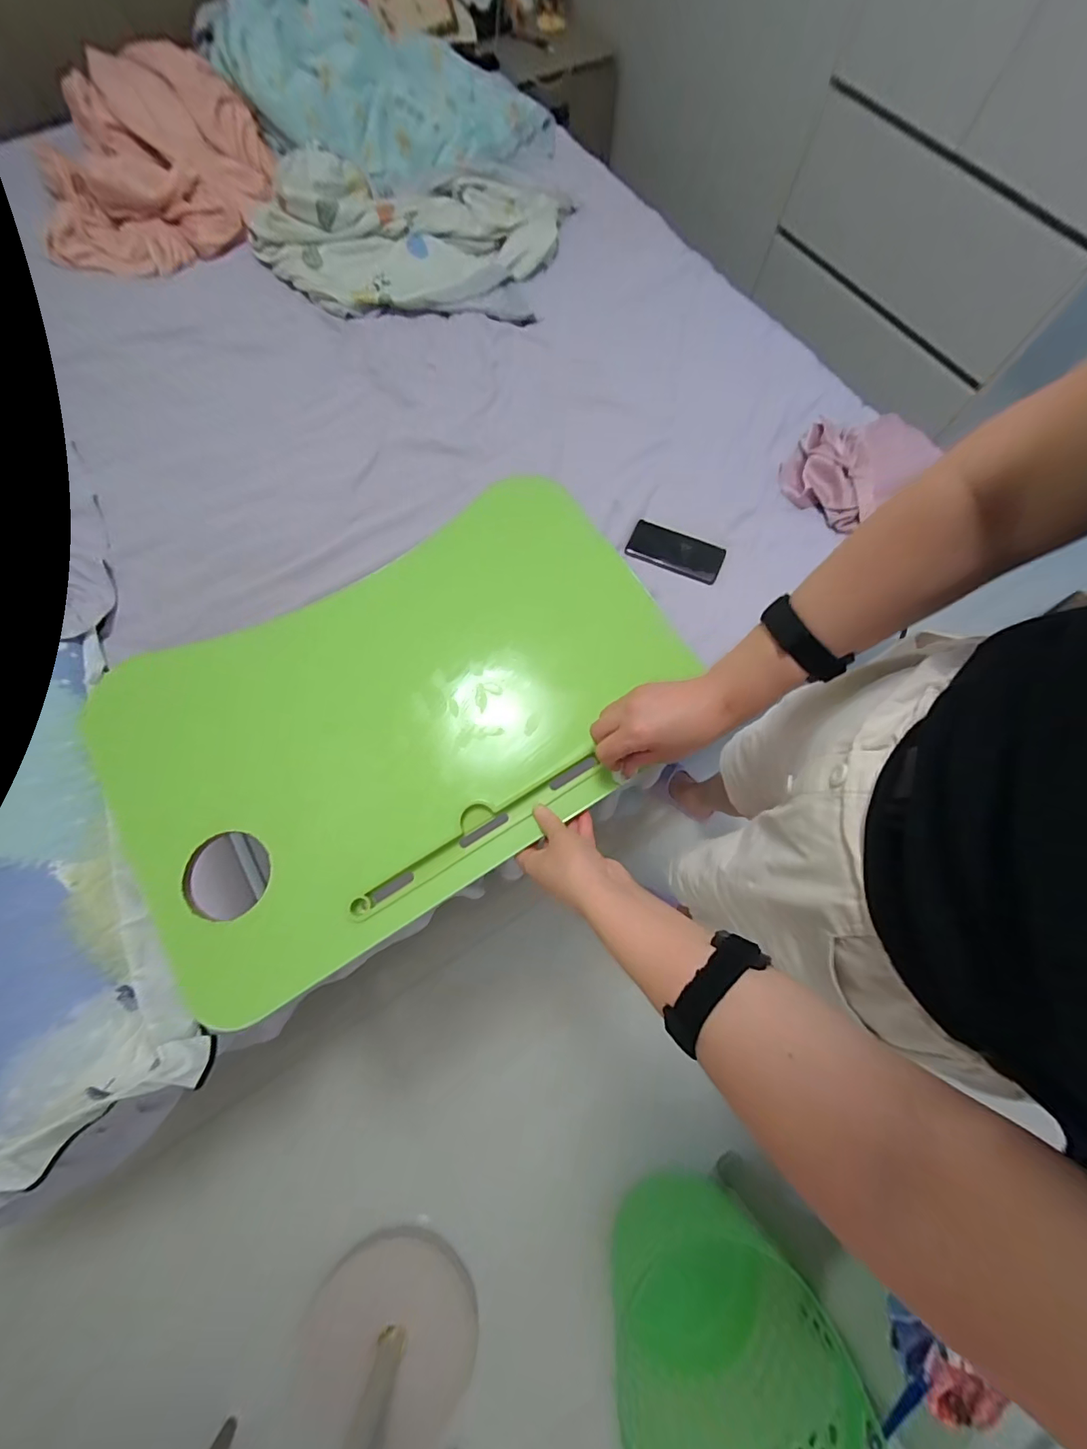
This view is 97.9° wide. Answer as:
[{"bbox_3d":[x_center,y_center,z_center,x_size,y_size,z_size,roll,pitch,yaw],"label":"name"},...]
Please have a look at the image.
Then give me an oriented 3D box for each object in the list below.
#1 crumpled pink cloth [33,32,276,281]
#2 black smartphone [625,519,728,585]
[{"bbox_3d":[-0.843,-1.203,0.999,0.480,0.149,0.430,-20,73,-7],"label":"crumpled pink cloth"},{"bbox_3d":[0.232,-0.305,0.831,0.164,0.008,0.082,22,73,7],"label":"black smartphone"}]

